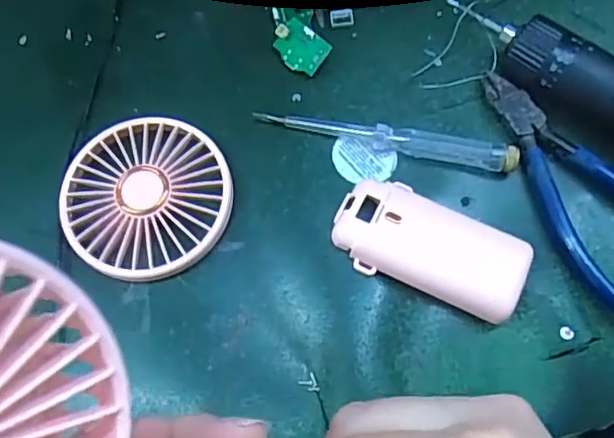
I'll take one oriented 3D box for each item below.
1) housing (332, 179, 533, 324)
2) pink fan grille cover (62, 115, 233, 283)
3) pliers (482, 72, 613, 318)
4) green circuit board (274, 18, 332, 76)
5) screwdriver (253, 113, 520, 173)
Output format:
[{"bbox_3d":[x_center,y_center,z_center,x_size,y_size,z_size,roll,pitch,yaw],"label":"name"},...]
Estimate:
[{"bbox_3d":[0.061,0.014,0.301,0.093,0.018,0.045,24,72,11],"label":"housing"},{"bbox_3d":[-0.083,-0.013,0.319,0.084,0.014,0.088,-29,71,-9],"label":"pink fan grille cover"},{"bbox_3d":[0.138,-0.014,0.313,0.050,0.014,0.149,-30,71,-9],"label":"pliers"},{"bbox_3d":[-0.004,-0.097,0.342,0.031,0.004,0.023,40,108,10],"label":"green circuit board"},{"bbox_3d":[0.042,-0.044,0.325,0.137,0.011,0.013,12,70,7],"label":"screwdriver"}]

